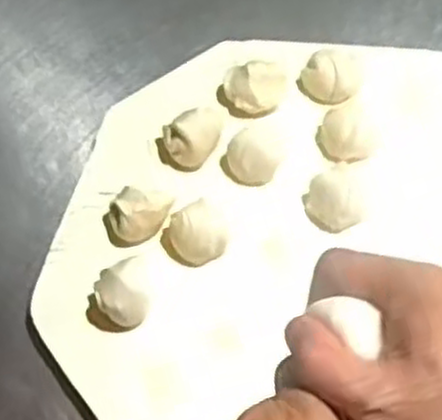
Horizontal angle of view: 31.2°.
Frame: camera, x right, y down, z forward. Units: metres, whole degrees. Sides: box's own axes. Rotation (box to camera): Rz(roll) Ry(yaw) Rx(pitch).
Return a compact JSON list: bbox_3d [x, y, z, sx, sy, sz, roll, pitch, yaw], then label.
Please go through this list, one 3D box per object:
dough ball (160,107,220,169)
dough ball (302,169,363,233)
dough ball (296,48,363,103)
[{"bbox_3d":[-0.023,-0.056,0.619,0.043,0.032,0.036,1,65,0],"label":"dough ball"},{"bbox_3d":[0.086,-0.006,0.598,0.039,0.023,0.045,-15,66,-8],"label":"dough ball"},{"bbox_3d":[0.090,-0.110,0.651,0.047,0.029,0.038,14,66,6],"label":"dough ball"}]

